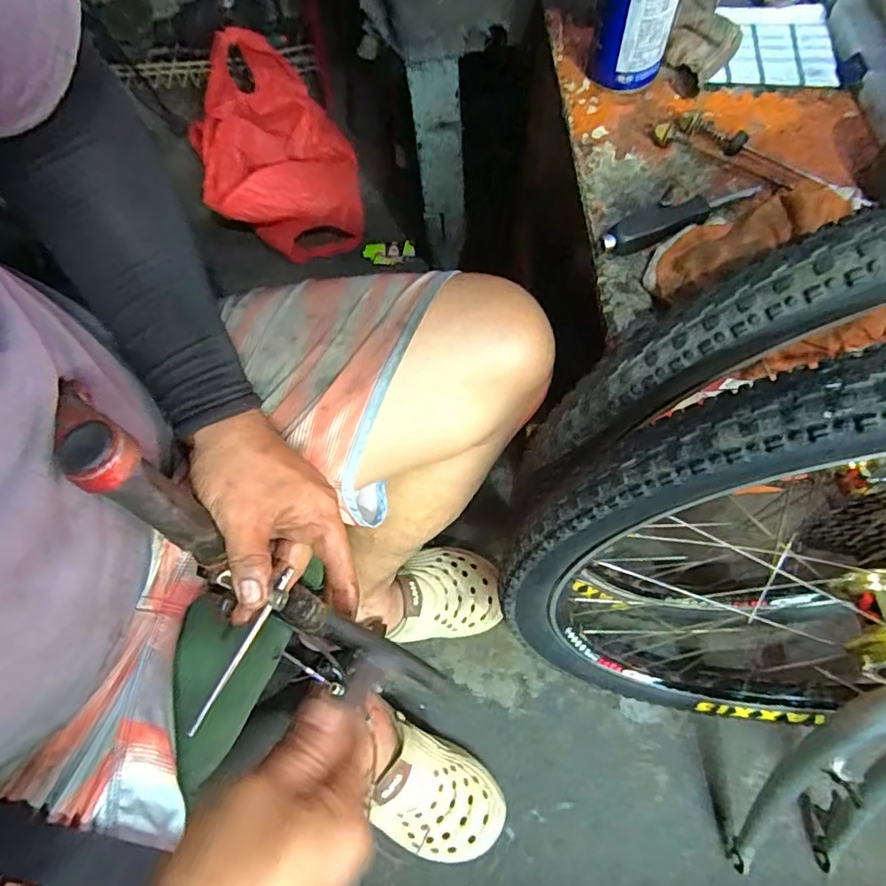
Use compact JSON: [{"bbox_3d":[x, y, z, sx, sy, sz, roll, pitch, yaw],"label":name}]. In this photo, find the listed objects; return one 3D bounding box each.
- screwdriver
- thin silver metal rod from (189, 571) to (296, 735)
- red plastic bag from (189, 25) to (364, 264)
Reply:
[{"bbox_3d":[0.190,-0.183,0.451,0.136,0.026,0.029,-19,70,-5],"label":"screwdriver"},{"bbox_3d":[-0.129,0.133,0.358,0.006,0.007,0.105,23,61,10],"label":"thin silver metal rod"},{"bbox_3d":[-0.305,-0.520,1.001,0.273,0.197,0.362,-20,71,-5],"label":"red plastic bag"}]

